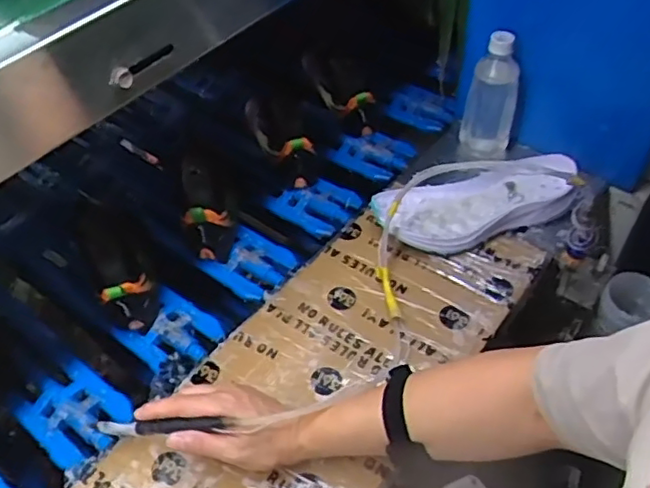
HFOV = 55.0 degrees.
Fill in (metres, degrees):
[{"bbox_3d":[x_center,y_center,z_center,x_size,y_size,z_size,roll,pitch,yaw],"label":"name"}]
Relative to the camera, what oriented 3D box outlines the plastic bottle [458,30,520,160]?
[{"bbox_3d":[0.222,-0.190,0.848,0.070,0.185,0.054,-26,51,-18],"label":"plastic bottle"}]

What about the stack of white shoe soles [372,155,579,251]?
[{"bbox_3d":[0.198,-0.050,0.798,0.270,0.040,0.101,-8,48,-4],"label":"stack of white shoe soles"}]

